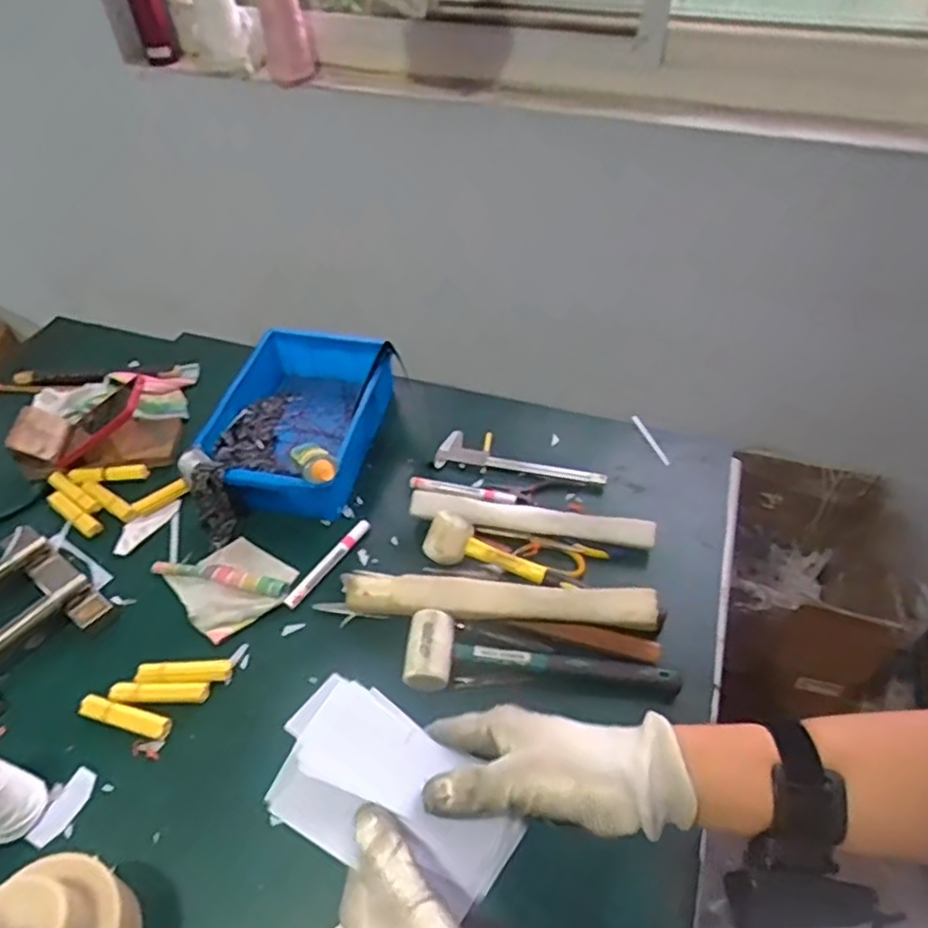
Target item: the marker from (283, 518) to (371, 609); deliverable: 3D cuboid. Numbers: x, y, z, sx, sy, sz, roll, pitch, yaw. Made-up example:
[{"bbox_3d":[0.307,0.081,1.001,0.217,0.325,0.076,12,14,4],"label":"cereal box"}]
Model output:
[{"bbox_3d":[-0.165,0.118,0.814,0.018,0.012,0.142,27,54,23],"label":"marker"}]

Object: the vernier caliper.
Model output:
[{"bbox_3d":[0.077,-0.006,0.911,0.229,0.019,0.062,11,49,11],"label":"vernier caliper"}]

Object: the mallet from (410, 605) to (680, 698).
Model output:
[{"bbox_3d":[0.082,0.208,0.703,0.285,0.045,0.076,4,48,5],"label":"mallet"}]

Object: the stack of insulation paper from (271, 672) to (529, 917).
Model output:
[{"bbox_3d":[-0.042,0.187,0.372,0.140,0.020,0.080,37,56,9],"label":"stack of insulation paper"}]

